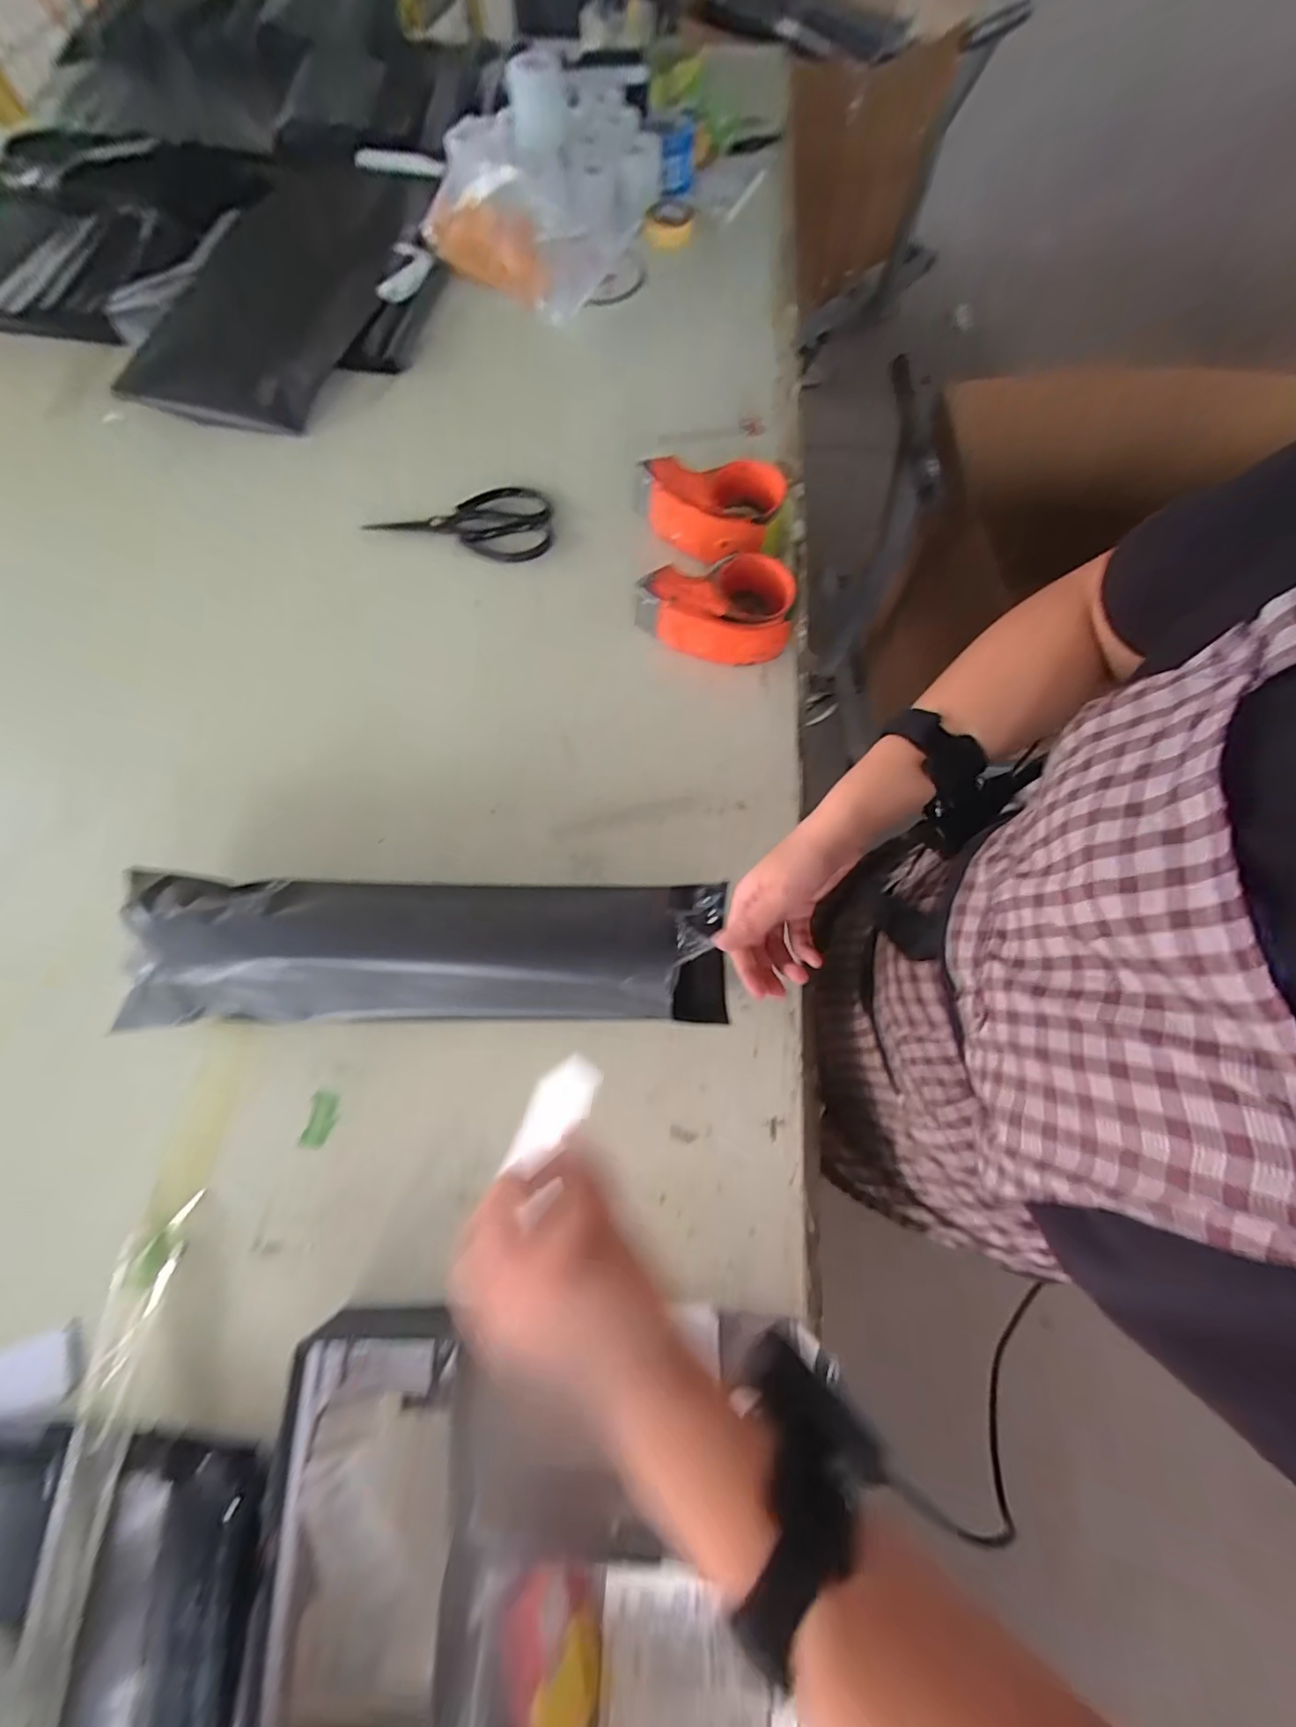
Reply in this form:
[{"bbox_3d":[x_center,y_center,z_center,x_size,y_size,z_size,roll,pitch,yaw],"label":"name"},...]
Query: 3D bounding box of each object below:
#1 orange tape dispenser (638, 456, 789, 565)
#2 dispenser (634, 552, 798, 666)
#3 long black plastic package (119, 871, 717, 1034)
[{"bbox_3d":[0.070,-0.402,0.627,0.156,0.059,0.113,22,73,6],"label":"orange tape dispenser"},{"bbox_3d":[0.069,-0.265,0.591,0.159,0.065,0.096,10,72,2],"label":"dispenser"},{"bbox_3d":[-0.169,0.071,0.456,0.467,0.065,0.110,1,72,-3],"label":"long black plastic package"}]

